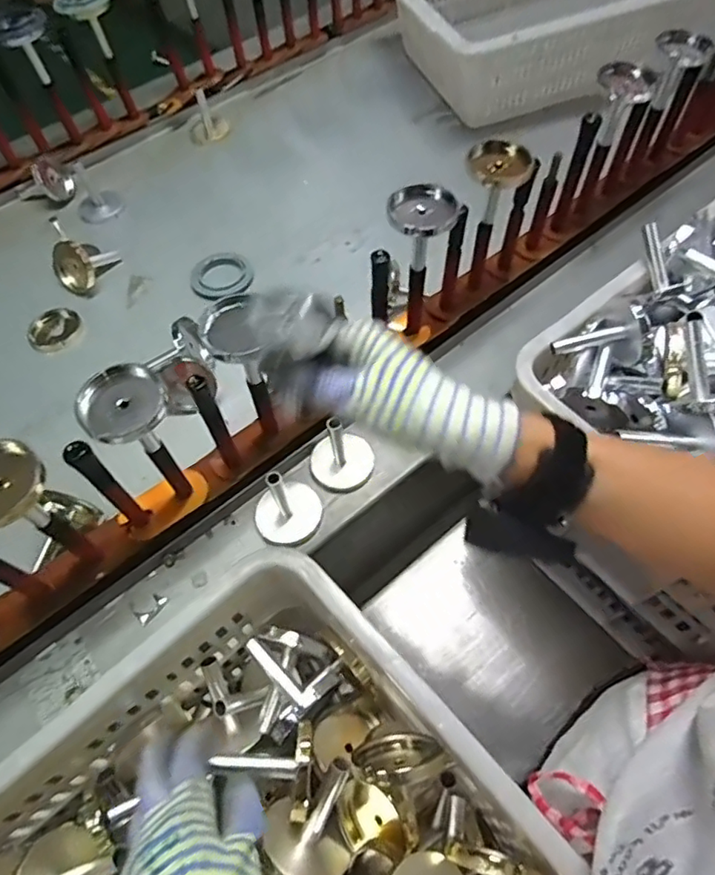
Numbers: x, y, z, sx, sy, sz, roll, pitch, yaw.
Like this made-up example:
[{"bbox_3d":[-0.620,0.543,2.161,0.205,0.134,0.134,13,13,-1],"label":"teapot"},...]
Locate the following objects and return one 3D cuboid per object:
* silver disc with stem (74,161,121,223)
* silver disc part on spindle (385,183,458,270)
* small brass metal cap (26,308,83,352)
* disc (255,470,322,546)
[{"bbox_3d":[-0.389,-0.363,0.834,0.060,0.065,0.059,-1,60,1],"label":"silver disc with stem"},{"bbox_3d":[0.060,-0.193,0.543,0.064,0.071,0.055,8,61,6],"label":"silver disc part on spindle"},{"bbox_3d":[-0.381,-0.137,0.714,0.065,0.017,0.052,-37,65,-18],"label":"small brass metal cap"},{"bbox_3d":[-0.068,0.061,0.535,0.062,0.069,0.062,-1,60,1],"label":"disc"}]

